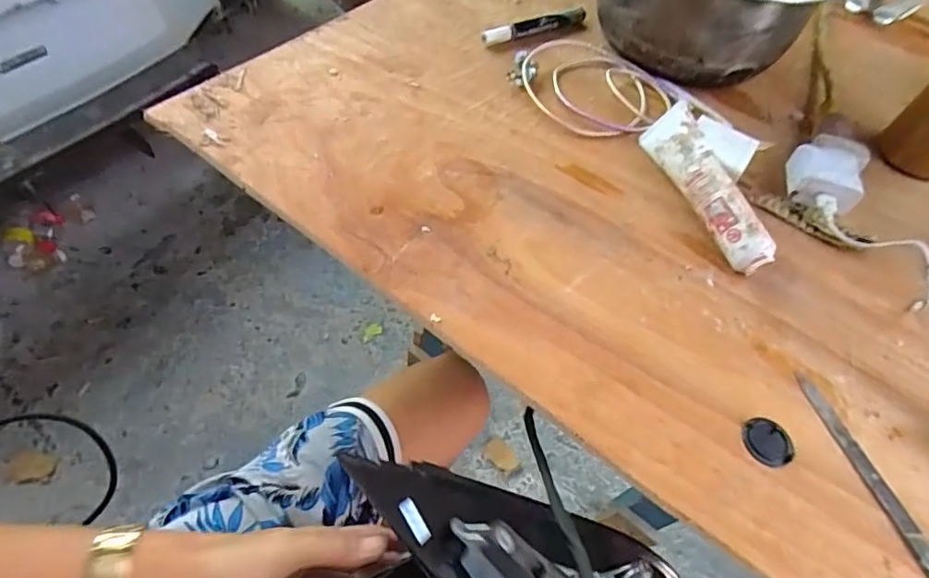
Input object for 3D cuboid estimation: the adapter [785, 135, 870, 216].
[{"bbox_3d":[0.319,-0.102,0.470,0.060,0.034,0.080,23,53,20],"label":"adapter"}]

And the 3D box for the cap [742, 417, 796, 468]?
[{"bbox_3d":[0.196,0.097,0.339,0.031,0.004,0.030,-8,49,-6],"label":"cap"}]

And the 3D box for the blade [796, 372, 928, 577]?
[{"bbox_3d":[0.258,0.120,0.333,0.014,0.005,0.145,-13,58,-13],"label":"blade"}]

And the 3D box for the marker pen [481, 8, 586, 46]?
[{"bbox_3d":[0.080,-0.289,0.580,0.131,0.013,0.016,-22,52,-17],"label":"marker pen"}]

